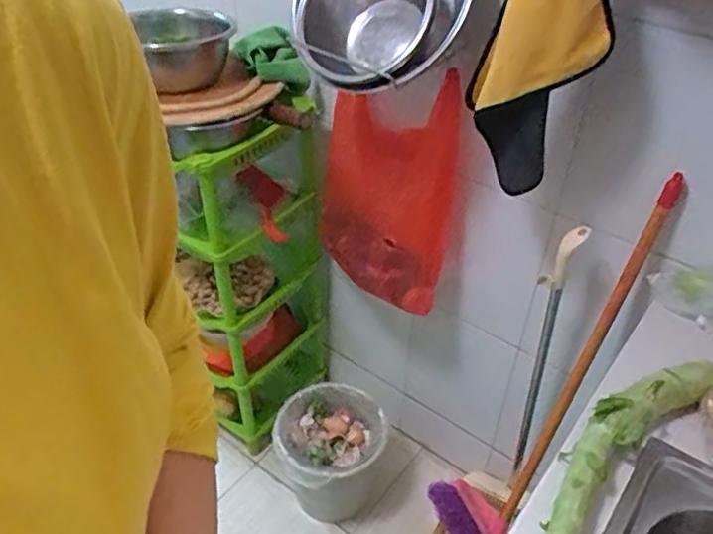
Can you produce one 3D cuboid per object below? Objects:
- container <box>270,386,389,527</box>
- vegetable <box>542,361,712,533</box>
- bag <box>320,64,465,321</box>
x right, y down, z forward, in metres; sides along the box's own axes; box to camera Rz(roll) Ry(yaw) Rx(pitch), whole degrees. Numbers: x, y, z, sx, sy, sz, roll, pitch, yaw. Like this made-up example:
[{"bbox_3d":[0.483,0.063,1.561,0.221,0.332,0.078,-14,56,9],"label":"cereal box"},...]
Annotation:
[{"bbox_3d":[-0.074,0.439,1.487,0.228,0.244,0.245,2,40,-1],"label":"container"},{"bbox_3d":[0.279,0.232,0.719,0.096,0.050,0.463,32,48,31],"label":"vegetable"},{"bbox_3d":[0.053,-0.153,1.175,0.295,0.434,0.054,32,35,29],"label":"bag"}]

